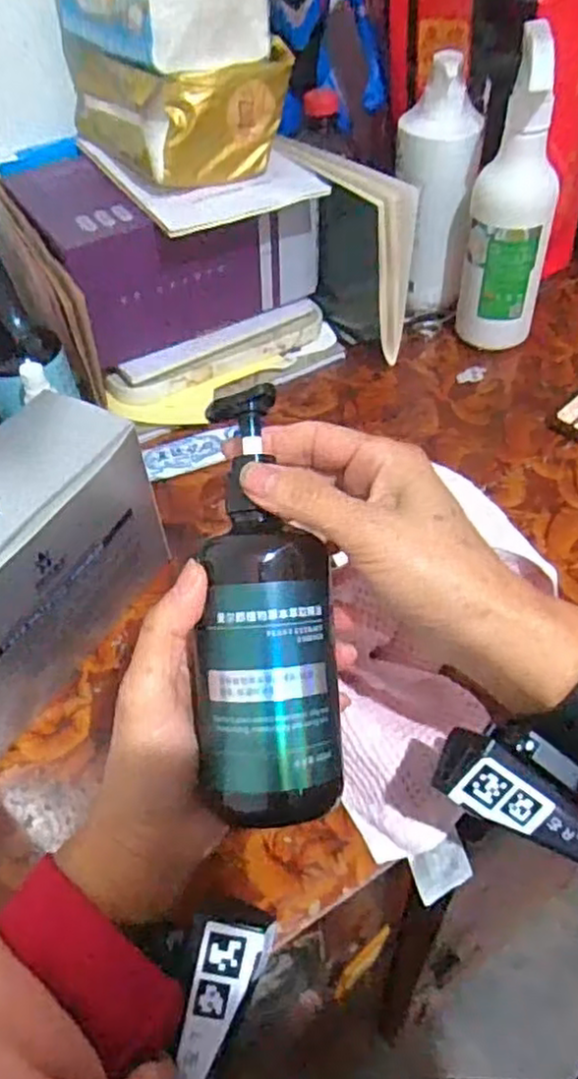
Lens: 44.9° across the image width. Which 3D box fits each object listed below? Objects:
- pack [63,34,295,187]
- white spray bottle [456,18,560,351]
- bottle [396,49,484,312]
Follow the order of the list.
[{"bbox_3d":[-0.087,-0.333,0.531,0.121,0.073,0.165,-26,51,-18],"label":"pack"},{"bbox_3d":[0.180,-0.257,0.549,0.059,0.221,0.060,-28,52,-19],"label":"white spray bottle"},{"bbox_3d":[0.120,-0.277,0.585,0.065,0.195,0.056,4,49,9],"label":"bottle"}]

